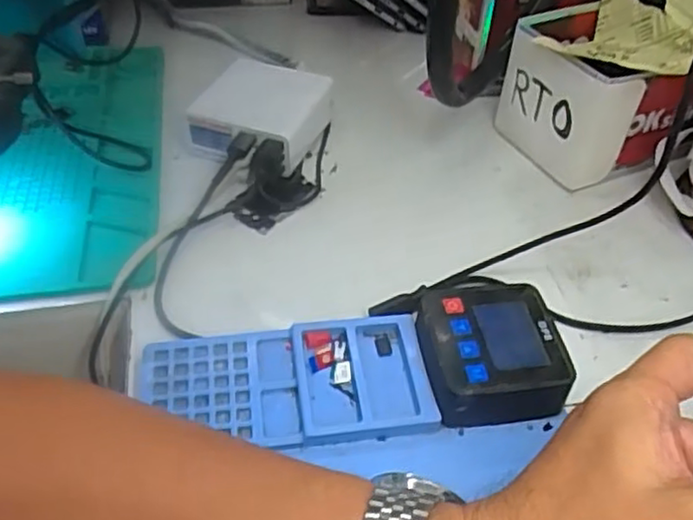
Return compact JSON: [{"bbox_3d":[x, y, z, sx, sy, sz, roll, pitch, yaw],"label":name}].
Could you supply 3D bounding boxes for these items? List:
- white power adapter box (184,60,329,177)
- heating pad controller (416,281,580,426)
[{"bbox_3d":[-0.065,-0.112,0.527,0.088,0.044,0.095,18,46,14],"label":"white power adapter box"},{"bbox_3d":[0.075,0.052,0.366,0.073,0.037,0.076,-3,45,-8],"label":"heating pad controller"}]

